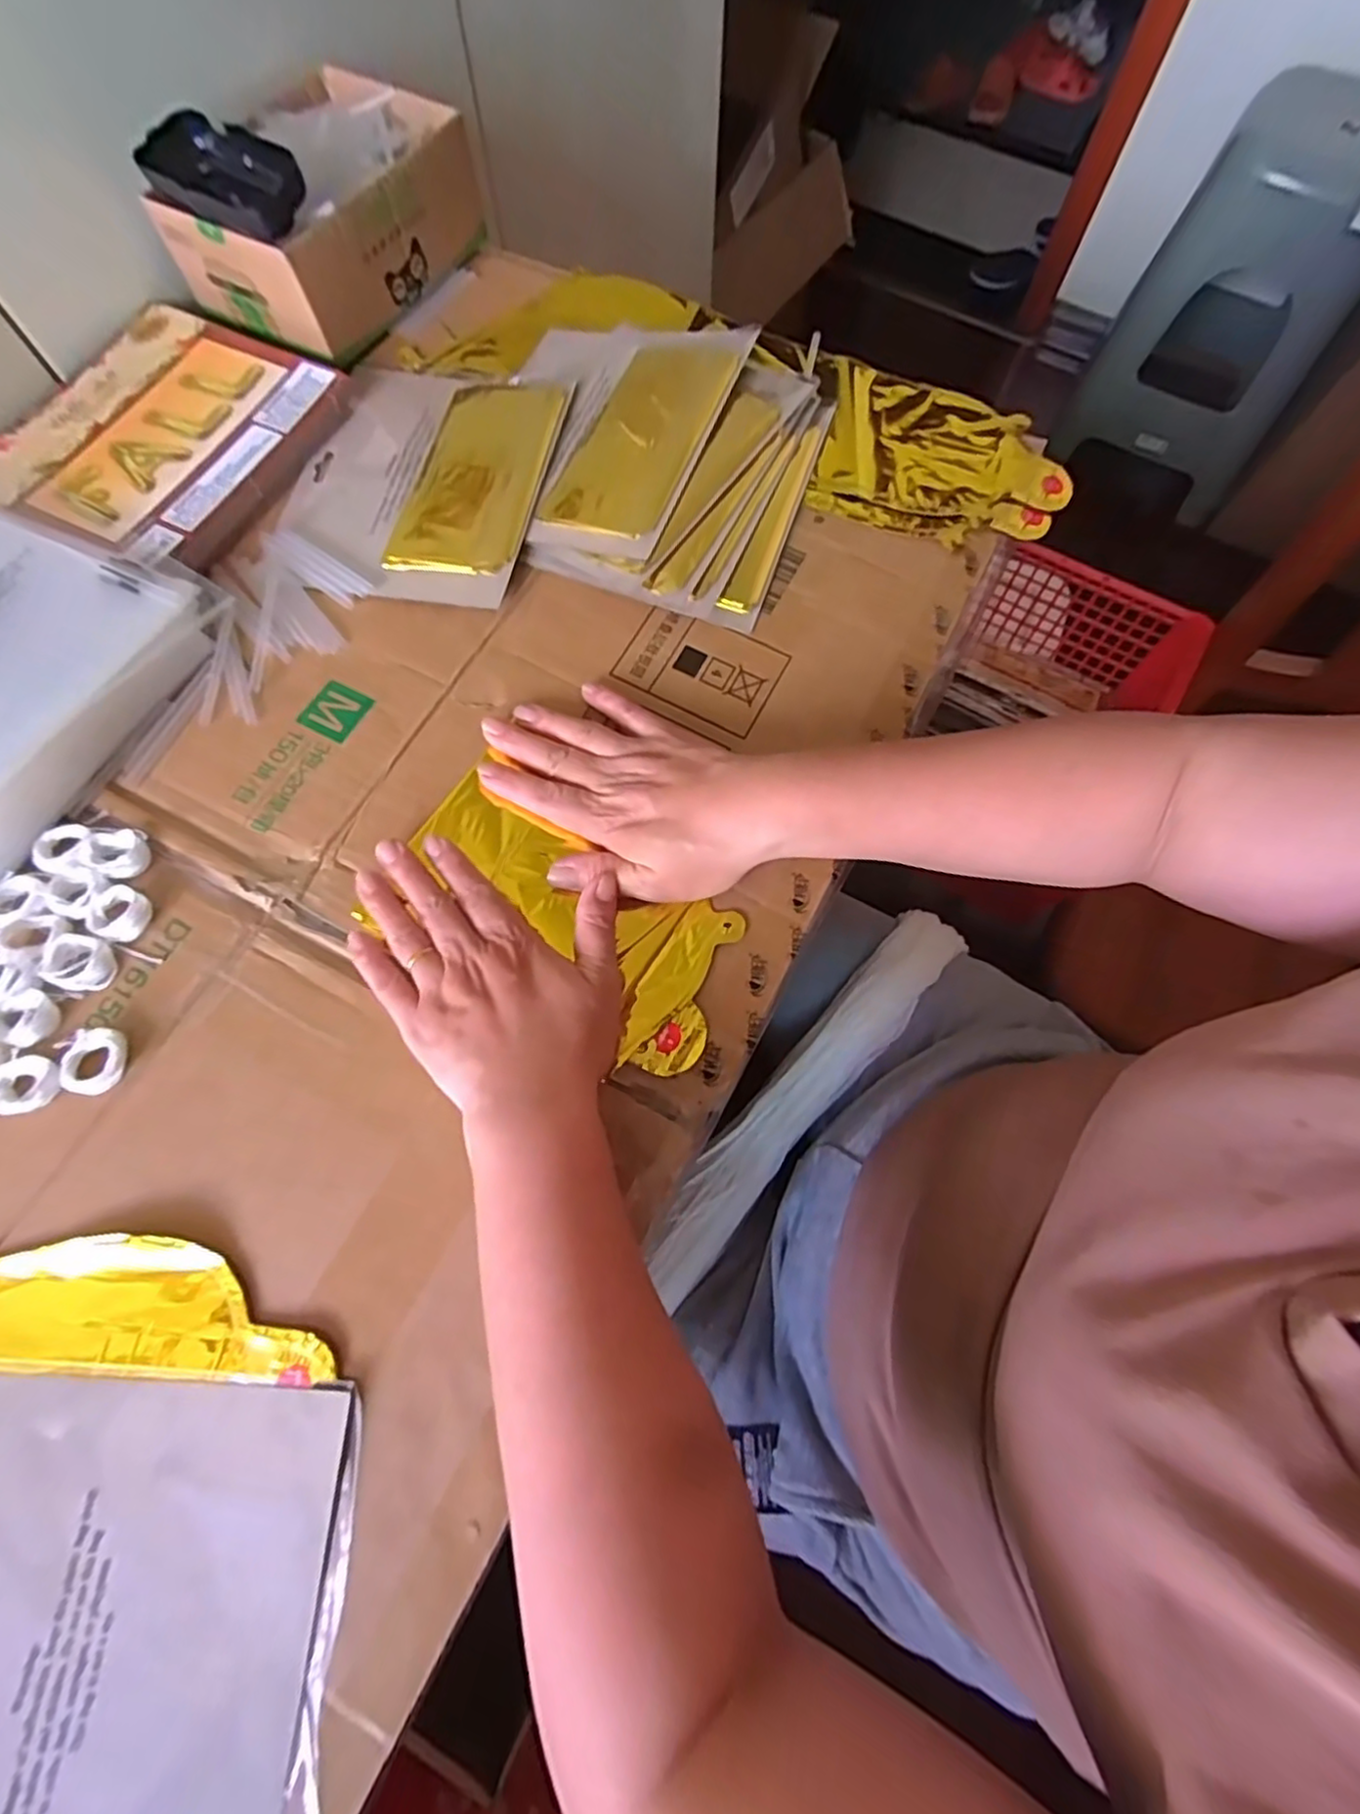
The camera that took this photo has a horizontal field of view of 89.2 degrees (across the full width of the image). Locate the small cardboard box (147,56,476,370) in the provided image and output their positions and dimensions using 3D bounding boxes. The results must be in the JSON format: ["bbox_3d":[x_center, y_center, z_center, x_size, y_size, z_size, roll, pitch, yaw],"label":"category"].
[{"bbox_3d":[-0.244,-0.485,0.477,0.132,0.078,0.187,30,74,9],"label":"small cardboard box"}]

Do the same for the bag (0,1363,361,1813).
[{"bbox_3d":[-0.214,0.287,0.251,0.173,0.026,0.199,3,73,-2],"label":"bag"}]

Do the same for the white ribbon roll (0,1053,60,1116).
[{"bbox_3d":[-0.304,0.082,0.318,0.032,0.010,0.026,20,72,6],"label":"white ribbon roll"}]

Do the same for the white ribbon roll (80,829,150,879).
[{"bbox_3d":[-0.295,-0.029,0.362,0.034,0.007,0.024,25,73,7],"label":"white ribbon roll"}]

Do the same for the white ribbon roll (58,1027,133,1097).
[{"bbox_3d":[-0.274,0.072,0.324,0.025,0.007,0.030,6,71,1],"label":"white ribbon roll"}]

